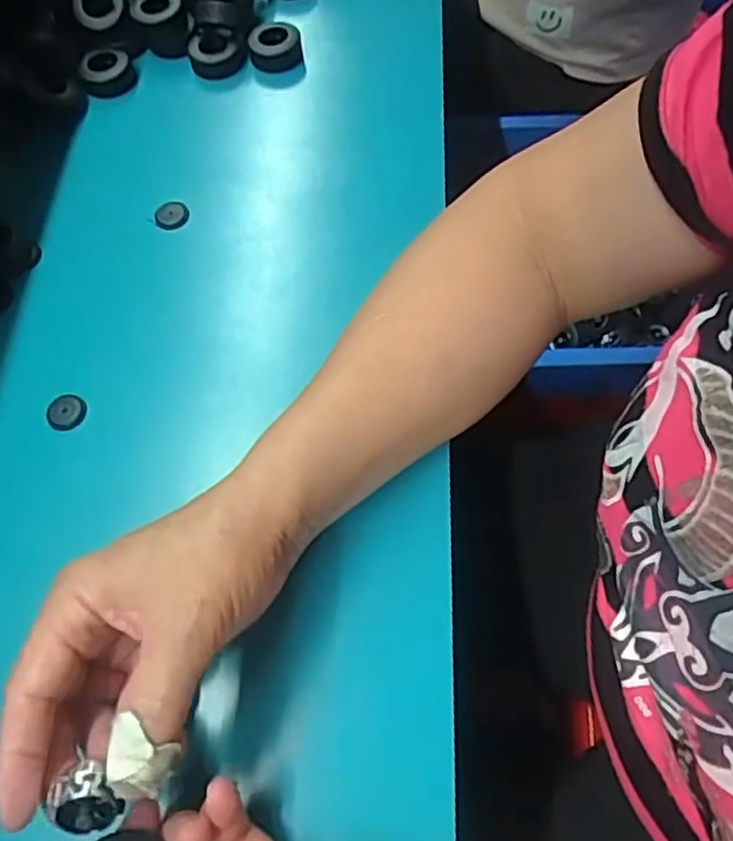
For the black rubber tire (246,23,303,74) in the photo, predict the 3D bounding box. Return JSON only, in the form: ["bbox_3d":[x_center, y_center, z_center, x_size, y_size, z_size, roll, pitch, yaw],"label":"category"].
[{"bbox_3d":[-0.066,-0.269,0.498,0.037,0.015,0.035,0,63,1],"label":"black rubber tire"}]

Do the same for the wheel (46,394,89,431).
[{"bbox_3d":[-0.165,-0.004,0.382,0.020,0.006,0.022,0,63,1],"label":"wheel"}]

